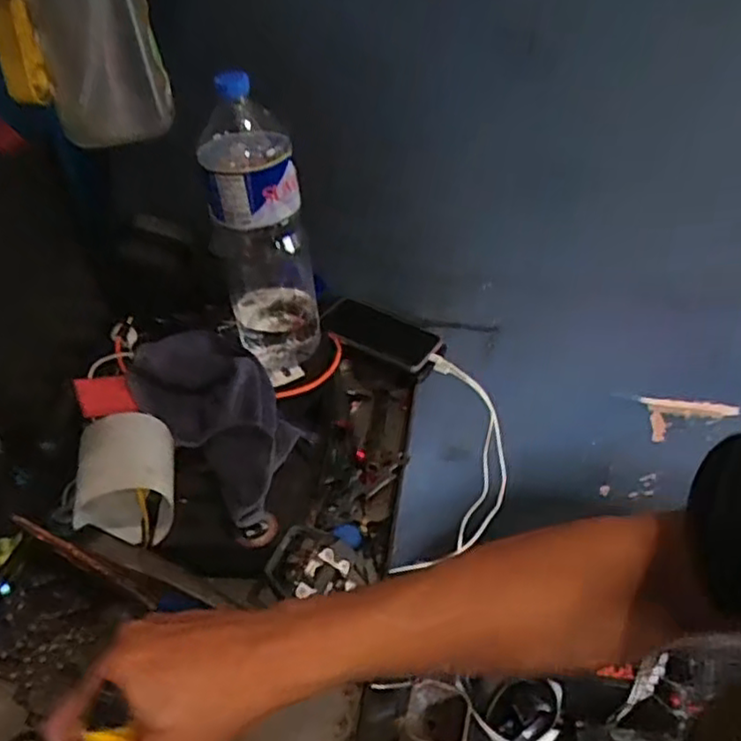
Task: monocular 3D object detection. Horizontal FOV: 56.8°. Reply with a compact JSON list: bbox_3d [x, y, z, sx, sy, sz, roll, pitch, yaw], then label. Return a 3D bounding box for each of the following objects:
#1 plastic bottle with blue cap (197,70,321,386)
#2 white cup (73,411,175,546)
[{"bbox_3d":[-0.109,-0.135,0.709,0.107,0.298,0.088,-1,40,-7],"label":"plastic bottle with blue cap"},{"bbox_3d":[-0.219,0.094,0.618,0.085,0.069,0.112,-9,39,-14],"label":"white cup"}]

